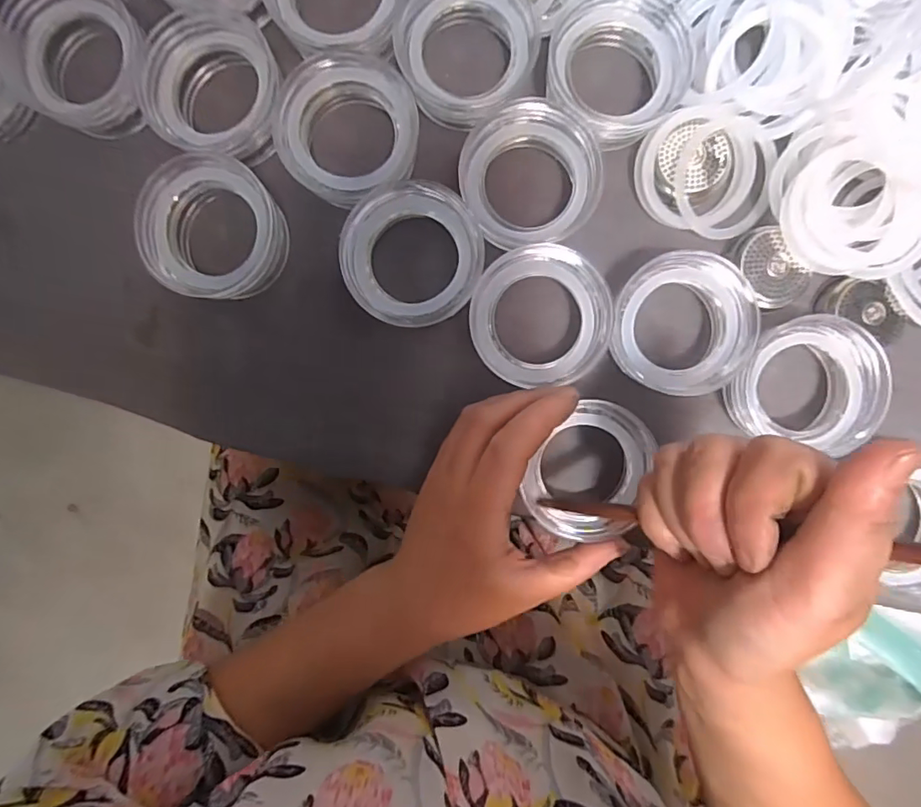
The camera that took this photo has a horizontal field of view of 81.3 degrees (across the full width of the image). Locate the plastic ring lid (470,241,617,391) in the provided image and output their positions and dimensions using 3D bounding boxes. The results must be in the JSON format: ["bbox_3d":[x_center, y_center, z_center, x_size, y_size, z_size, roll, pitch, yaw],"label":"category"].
[{"bbox_3d":[0.040,-0.044,0.277,0.068,0.027,0.069,0,92,1],"label":"plastic ring lid"}]

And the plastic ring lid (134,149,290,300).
[{"bbox_3d":[-0.126,-0.089,0.277,0.064,0.037,0.067,0,92,1],"label":"plastic ring lid"}]

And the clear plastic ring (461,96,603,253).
[{"bbox_3d":[0.035,-0.115,0.274,0.068,0.021,0.069,0,92,1],"label":"clear plastic ring"}]

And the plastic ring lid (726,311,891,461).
[{"bbox_3d":[0.175,-0.012,0.273,0.063,0.031,0.064,0,92,1],"label":"plastic ring lid"}]

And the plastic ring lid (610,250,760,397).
[{"bbox_3d":[0.113,-0.040,0.278,0.071,0.022,0.069,0,92,1],"label":"plastic ring lid"}]

